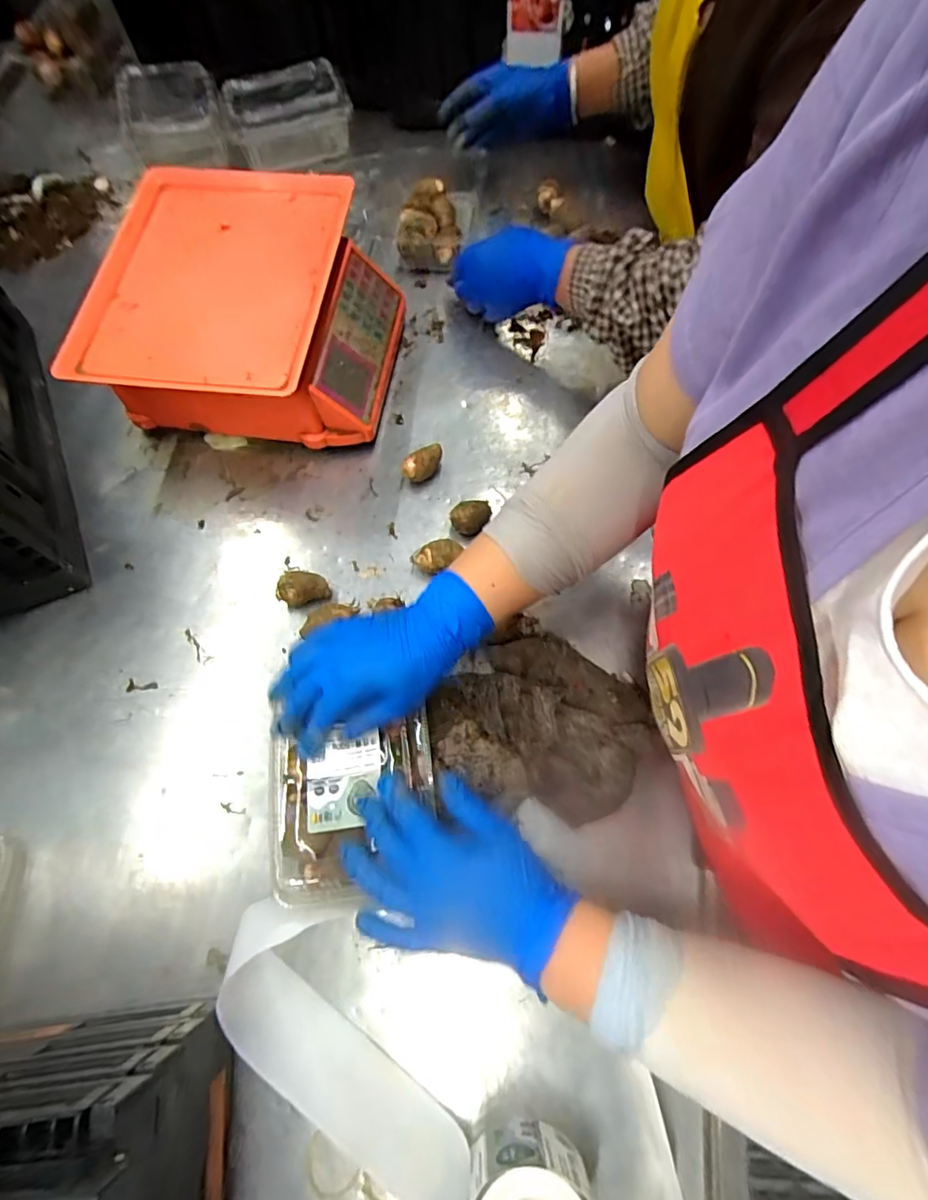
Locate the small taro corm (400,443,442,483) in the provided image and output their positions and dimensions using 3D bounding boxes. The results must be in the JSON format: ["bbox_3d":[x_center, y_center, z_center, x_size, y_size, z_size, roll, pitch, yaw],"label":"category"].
[{"bbox_3d":[-0.045,-0.149,0.596,0.024,0.030,0.047,41,76,16],"label":"small taro corm"}]

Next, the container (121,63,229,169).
[{"bbox_3d":[-0.425,-0.711,0.807,0.141,0.076,0.140,-11,69,-2],"label":"container"}]

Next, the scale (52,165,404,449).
[{"bbox_3d":[-0.227,-0.312,0.609,0.281,0.132,0.292,6,69,4],"label":"scale"}]

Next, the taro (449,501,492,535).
[{"bbox_3d":[0.007,-0.084,0.574,0.040,0.036,0.030,5,69,4],"label":"taro"}]

